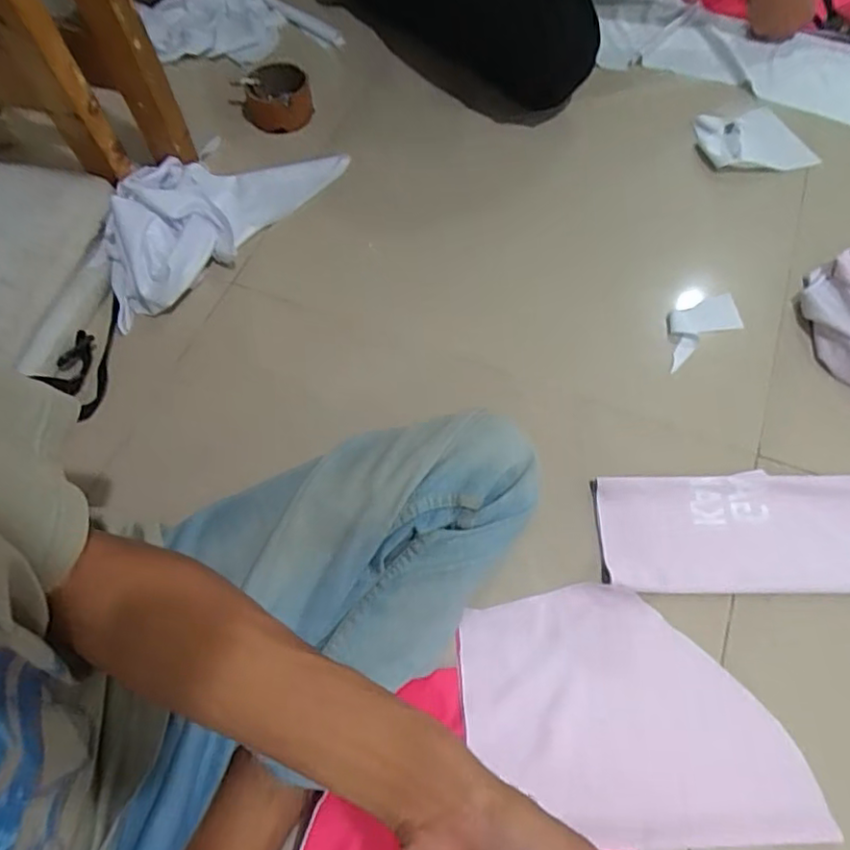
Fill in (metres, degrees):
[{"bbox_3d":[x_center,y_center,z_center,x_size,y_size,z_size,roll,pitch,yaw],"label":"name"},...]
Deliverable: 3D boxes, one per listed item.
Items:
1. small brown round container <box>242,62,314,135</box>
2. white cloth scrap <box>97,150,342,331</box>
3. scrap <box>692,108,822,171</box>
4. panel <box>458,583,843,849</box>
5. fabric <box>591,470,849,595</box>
[{"bbox_3d":[-0.201,-0.444,0.818,0.095,0.047,0.102,-10,63,-4],"label":"small brown round container"},{"bbox_3d":[-0.265,-0.264,0.720,0.160,0.078,0.333,36,69,17],"label":"white cloth scrap"},{"bbox_3d":[0.411,-0.370,0.778,0.136,0.029,0.101,-5,63,-1],"label":"scrap"},{"bbox_3d":[0.164,0.233,0.496,0.259,0.018,0.185,-2,62,0],"label":"panel"},{"bbox_3d":[0.307,0.098,0.556,0.293,0.020,0.107,0,62,2],"label":"fabric"}]

